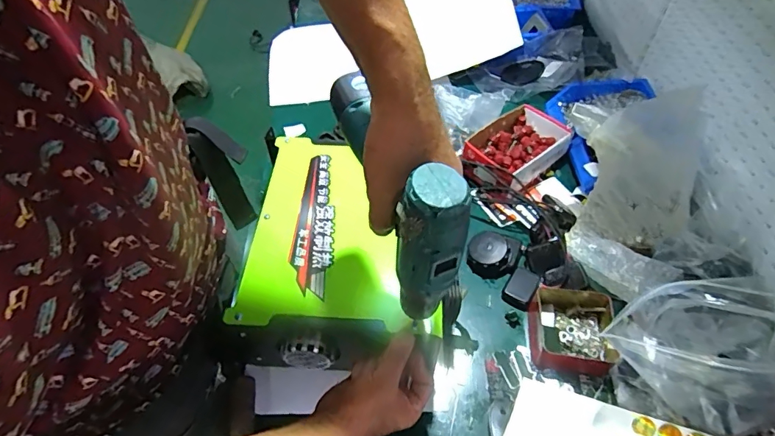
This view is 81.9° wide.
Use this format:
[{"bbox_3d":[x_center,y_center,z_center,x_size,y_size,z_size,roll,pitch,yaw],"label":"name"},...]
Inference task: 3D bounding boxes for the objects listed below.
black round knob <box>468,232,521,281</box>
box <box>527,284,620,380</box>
[{"bbox_3d":[0.163,0.057,0.697,0.070,0.030,0.071,-1,52,1],"label":"black round knob"},{"bbox_3d":[0.251,0.157,0.606,0.109,0.052,0.104,9,53,9],"label":"box"}]

